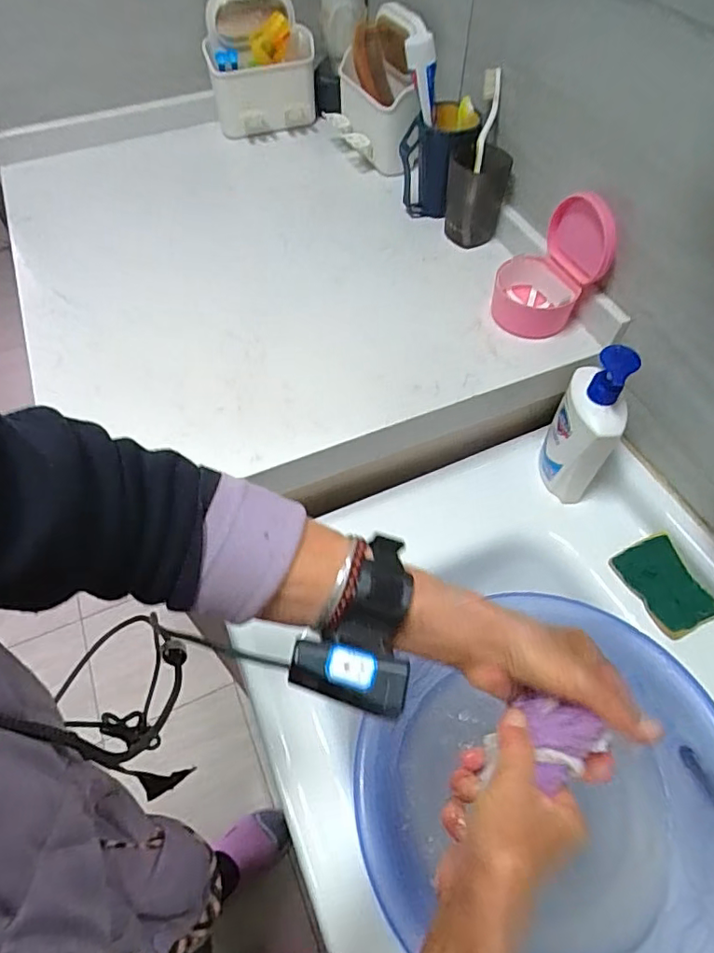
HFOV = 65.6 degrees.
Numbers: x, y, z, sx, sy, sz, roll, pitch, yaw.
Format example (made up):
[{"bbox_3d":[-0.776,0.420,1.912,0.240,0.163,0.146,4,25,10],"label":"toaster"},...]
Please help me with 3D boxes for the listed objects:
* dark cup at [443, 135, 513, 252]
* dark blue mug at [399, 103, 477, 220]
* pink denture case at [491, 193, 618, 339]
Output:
[{"bbox_3d":[0.147,-0.346,0.685,0.067,0.103,0.061,0,56,1],"label":"dark cup"},{"bbox_3d":[0.103,-0.399,0.710,0.085,0.122,0.067,13,57,9],"label":"dark blue mug"},{"bbox_3d":[0.210,-0.227,0.593,0.102,0.120,0.096,21,59,14],"label":"pink denture case"}]

